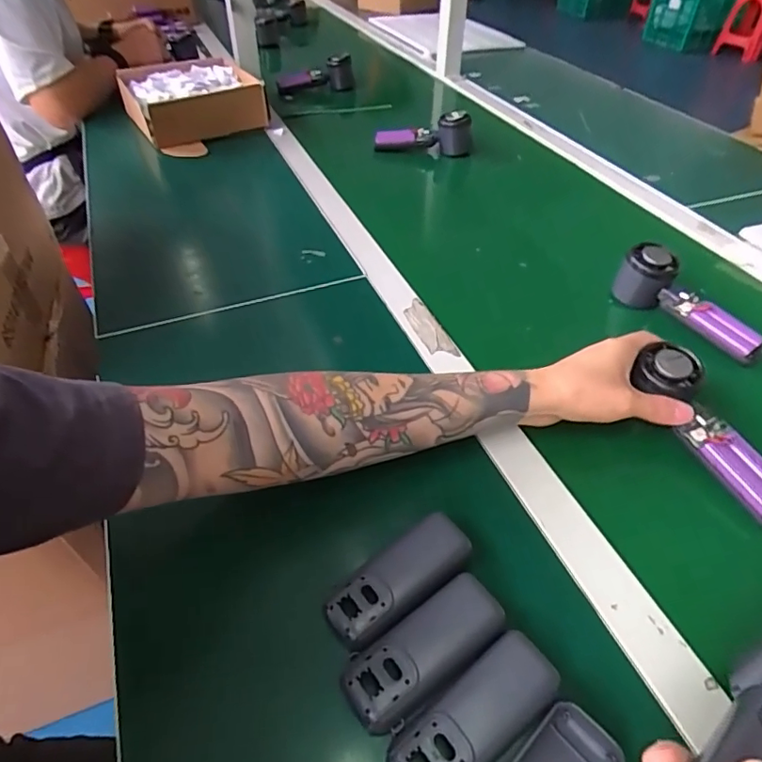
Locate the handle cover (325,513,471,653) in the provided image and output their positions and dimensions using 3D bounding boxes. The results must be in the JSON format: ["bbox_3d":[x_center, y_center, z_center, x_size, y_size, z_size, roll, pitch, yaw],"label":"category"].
[{"bbox_3d":[0.013,0.131,0.354,0.101,0.023,0.037,-29,55,-26],"label":"handle cover"}]

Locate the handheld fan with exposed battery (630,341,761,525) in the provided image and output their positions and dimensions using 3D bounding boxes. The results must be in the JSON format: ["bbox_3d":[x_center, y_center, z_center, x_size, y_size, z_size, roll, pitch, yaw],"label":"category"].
[{"bbox_3d":[0.269,0.041,0.436,0.043,0.033,0.156,-18,66,-19],"label":"handheld fan with exposed battery"}]

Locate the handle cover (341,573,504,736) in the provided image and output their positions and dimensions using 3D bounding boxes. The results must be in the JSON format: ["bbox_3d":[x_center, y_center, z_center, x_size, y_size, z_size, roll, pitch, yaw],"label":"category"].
[{"bbox_3d":[0.027,0.164,0.327,0.104,0.016,0.043,-27,54,-25],"label":"handle cover"}]

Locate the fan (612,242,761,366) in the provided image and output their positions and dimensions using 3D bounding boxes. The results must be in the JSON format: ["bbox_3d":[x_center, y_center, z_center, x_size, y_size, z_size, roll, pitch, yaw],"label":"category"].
[{"bbox_3d":[0.333,-0.086,0.565,0.053,0.052,0.159,-34,57,-29],"label":"fan"}]

